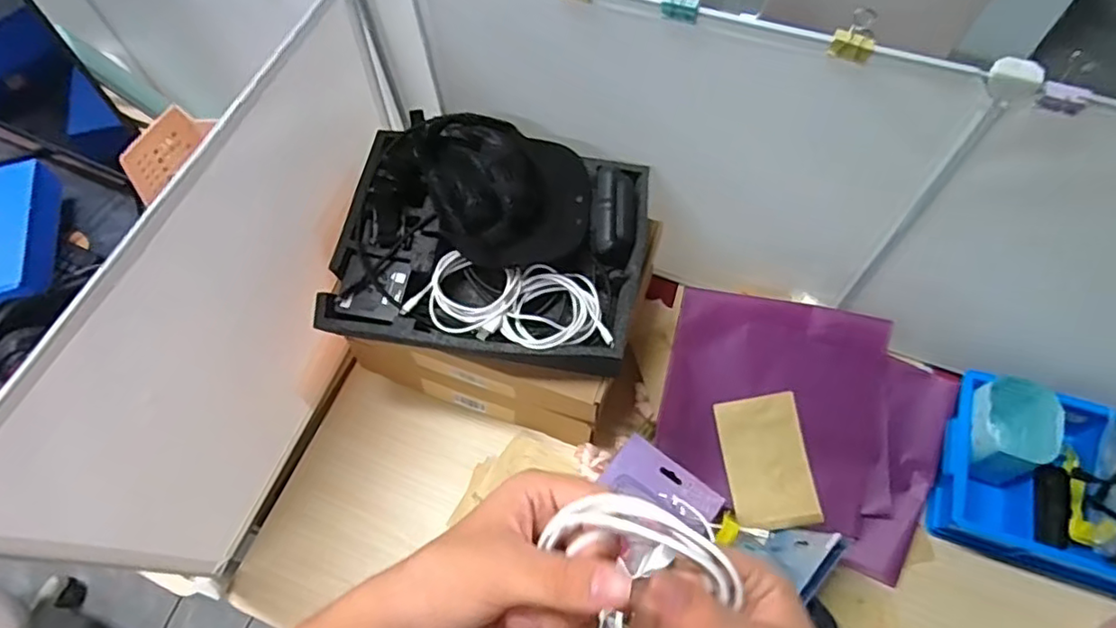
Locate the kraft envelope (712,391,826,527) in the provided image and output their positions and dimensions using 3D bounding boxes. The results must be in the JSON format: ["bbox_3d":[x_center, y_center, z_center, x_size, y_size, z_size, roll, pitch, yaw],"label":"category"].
[{"bbox_3d":[0.260,0.182,0.760,0.100,0.009,0.153,-11,77,14],"label":"kraft envelope"}]

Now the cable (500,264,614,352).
[{"bbox_3d":[-0.006,-0.007,0.670,0.111,0.021,0.102,-7,63,-1],"label":"cable"}]

